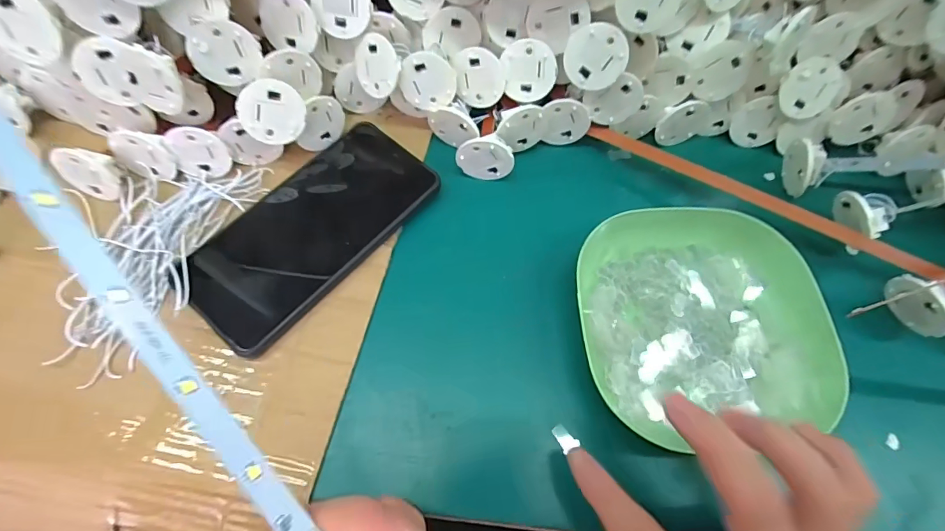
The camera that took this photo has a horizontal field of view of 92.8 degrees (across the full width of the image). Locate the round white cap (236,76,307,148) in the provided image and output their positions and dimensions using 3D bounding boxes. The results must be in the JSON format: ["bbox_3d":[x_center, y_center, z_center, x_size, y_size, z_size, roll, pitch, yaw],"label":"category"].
[{"bbox_3d":[-0.125,-0.095,0.279,0.038,0.039,0.004,-1,31,-32],"label":"round white cap"}]

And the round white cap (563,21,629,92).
[{"bbox_3d":[0.078,-0.132,0.285,0.038,0.039,0.004,-15,30,27],"label":"round white cap"}]

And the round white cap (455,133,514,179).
[{"bbox_3d":[0.008,-0.072,0.309,0.037,0.038,0.014,-1,64,-4],"label":"round white cap"}]

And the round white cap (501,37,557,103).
[{"bbox_3d":[0.038,-0.129,0.299,0.035,0.038,0.004,-1,35,11],"label":"round white cap"}]

